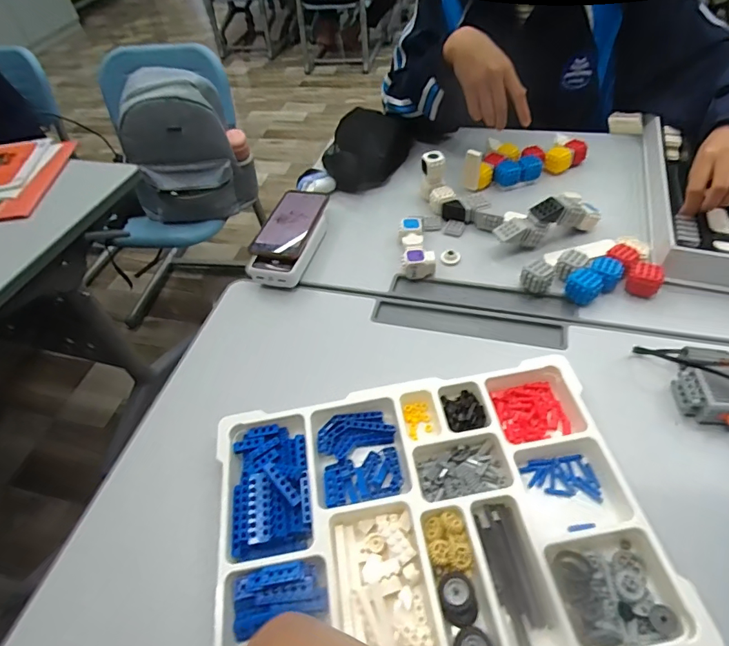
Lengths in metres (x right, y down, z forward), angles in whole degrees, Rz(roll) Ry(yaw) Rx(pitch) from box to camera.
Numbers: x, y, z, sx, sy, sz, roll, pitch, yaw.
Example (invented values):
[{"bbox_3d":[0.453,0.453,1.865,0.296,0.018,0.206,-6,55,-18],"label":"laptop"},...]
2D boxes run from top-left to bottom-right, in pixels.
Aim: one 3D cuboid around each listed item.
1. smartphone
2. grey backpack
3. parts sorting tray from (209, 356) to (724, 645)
[{"bbox_3d":[-0.111,-0.153,0.670,0.077,0.011,0.155,13,51,9],"label":"smartphone"},{"bbox_3d":[-0.471,-0.447,1.170,0.308,0.380,0.177,-23,51,-13],"label":"grey backpack"},{"bbox_3d":[0.054,0.170,0.400,0.370,0.032,0.256,-8,49,-4],"label":"parts sorting tray"}]

